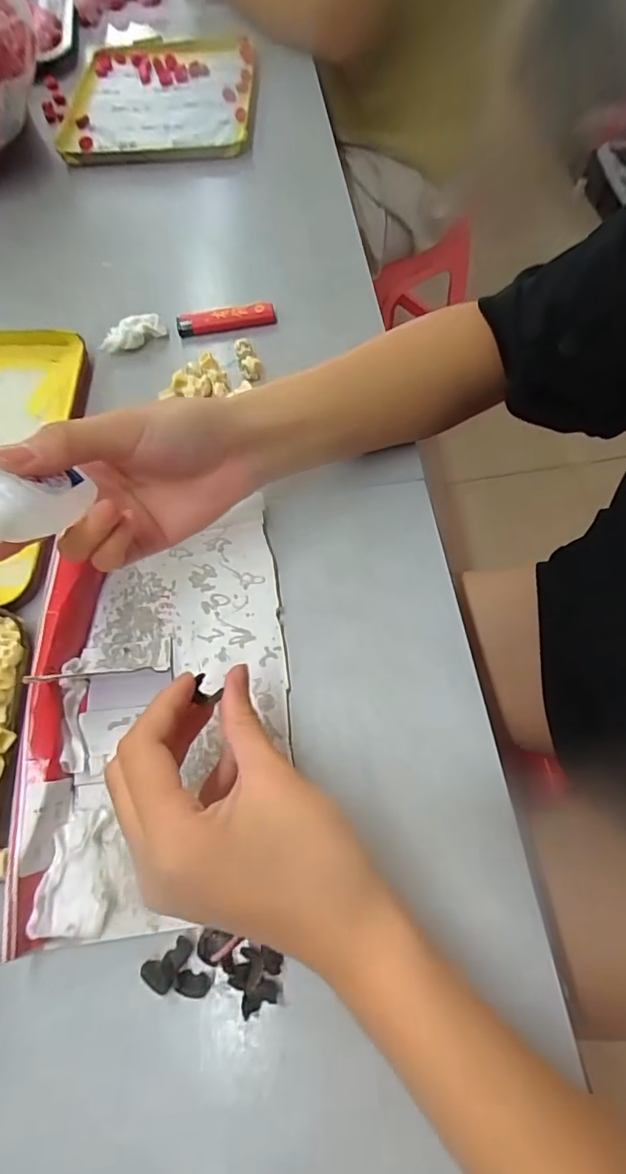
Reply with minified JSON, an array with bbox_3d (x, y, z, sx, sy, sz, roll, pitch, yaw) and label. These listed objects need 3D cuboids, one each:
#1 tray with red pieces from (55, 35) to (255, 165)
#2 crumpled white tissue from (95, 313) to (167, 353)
[{"bbox_3d":[-0.180,-0.579,0.598,0.220,0.028,0.263,-1,64,1],"label":"tray with red pieces"},{"bbox_3d":[-0.148,-0.209,0.411,0.054,0.024,0.015,-31,26,-14],"label":"crumpled white tissue"}]

